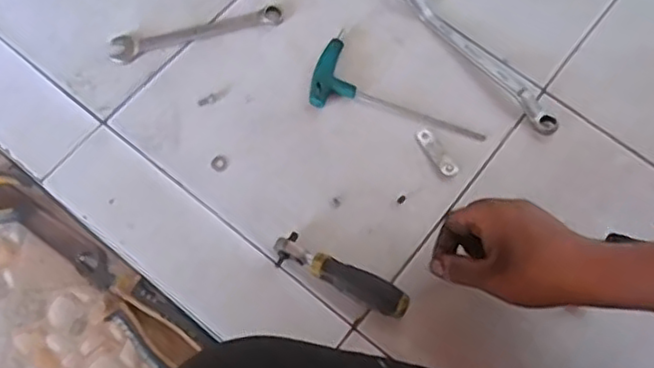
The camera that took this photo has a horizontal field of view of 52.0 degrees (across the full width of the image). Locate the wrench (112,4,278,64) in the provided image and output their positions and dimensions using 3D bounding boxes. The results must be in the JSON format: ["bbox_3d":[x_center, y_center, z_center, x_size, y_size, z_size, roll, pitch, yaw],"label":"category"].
[{"bbox_3d":[-0.130,-0.151,0.674,0.173,0.006,0.031,-13,70,-7],"label":"wrench"}]

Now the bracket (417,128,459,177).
[{"bbox_3d":[0.104,-0.031,0.635,0.015,0.006,0.056,-27,72,-12],"label":"bracket"}]

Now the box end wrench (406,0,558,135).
[{"bbox_3d":[0.146,-0.134,0.672,0.023,0.018,0.223,-38,74,-15],"label":"box end wrench"}]

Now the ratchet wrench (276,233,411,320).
[{"bbox_3d":[0.011,0.079,0.577,0.121,0.025,0.027,25,70,7],"label":"ratchet wrench"}]

